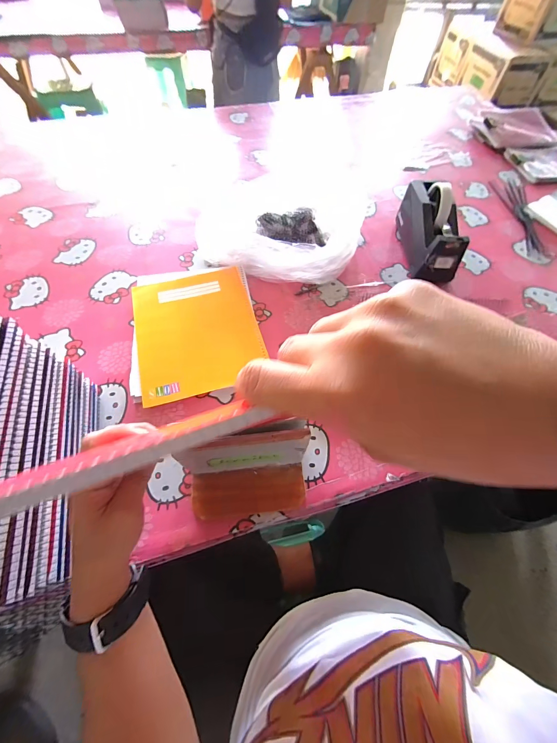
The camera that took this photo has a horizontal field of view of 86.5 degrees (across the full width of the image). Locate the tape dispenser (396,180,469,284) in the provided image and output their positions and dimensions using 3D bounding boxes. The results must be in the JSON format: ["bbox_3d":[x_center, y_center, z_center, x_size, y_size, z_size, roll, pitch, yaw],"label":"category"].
[{"bbox_3d":[0.303,-0.286,0.590,0.073,0.116,0.205,0,61,-2],"label":"tape dispenser"}]

